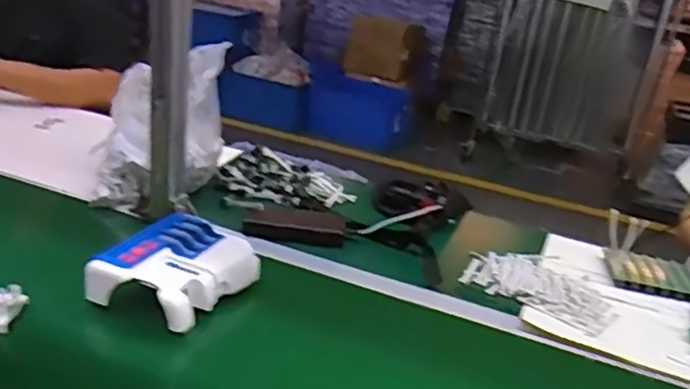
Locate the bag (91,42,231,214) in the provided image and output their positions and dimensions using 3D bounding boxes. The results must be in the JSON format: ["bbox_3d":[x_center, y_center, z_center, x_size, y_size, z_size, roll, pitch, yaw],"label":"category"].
[{"bbox_3d":[-0.301,-0.109,1.090,0.192,0.233,0.223,6,22,-5],"label":"bag"}]

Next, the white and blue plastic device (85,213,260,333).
[{"bbox_3d":[-0.205,0.093,0.838,0.153,0.052,0.188,13,23,12],"label":"white and blue plastic device"}]

